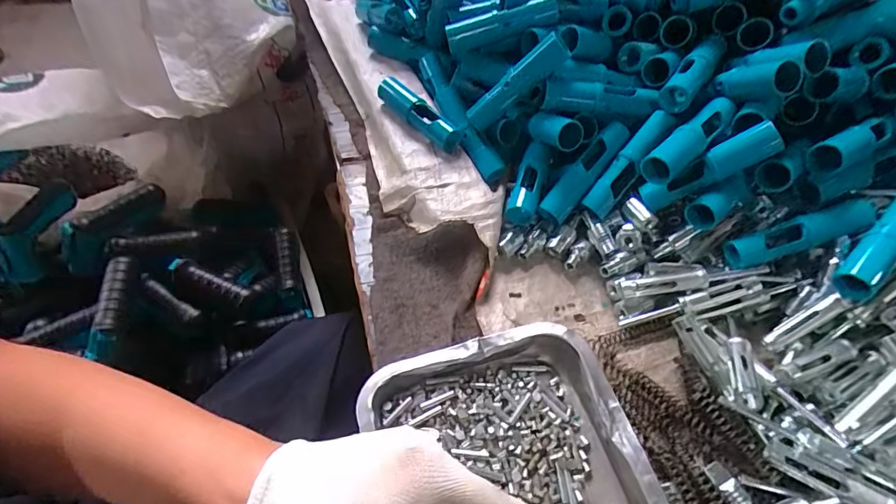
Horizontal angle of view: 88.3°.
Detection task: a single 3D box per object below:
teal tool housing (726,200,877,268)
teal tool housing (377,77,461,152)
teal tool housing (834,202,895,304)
[{"bbox_3d":[0.323,-0.016,0.425,0.125,0.022,0.026,-20,53,9],"label":"teal tool housing"},{"bbox_3d":[-0.037,-0.162,0.534,0.024,0.030,0.121,-36,61,-25],"label":"teal tool housing"},{"bbox_3d":[0.379,-0.009,0.398,0.031,0.026,0.117,40,83,25],"label":"teal tool housing"}]

